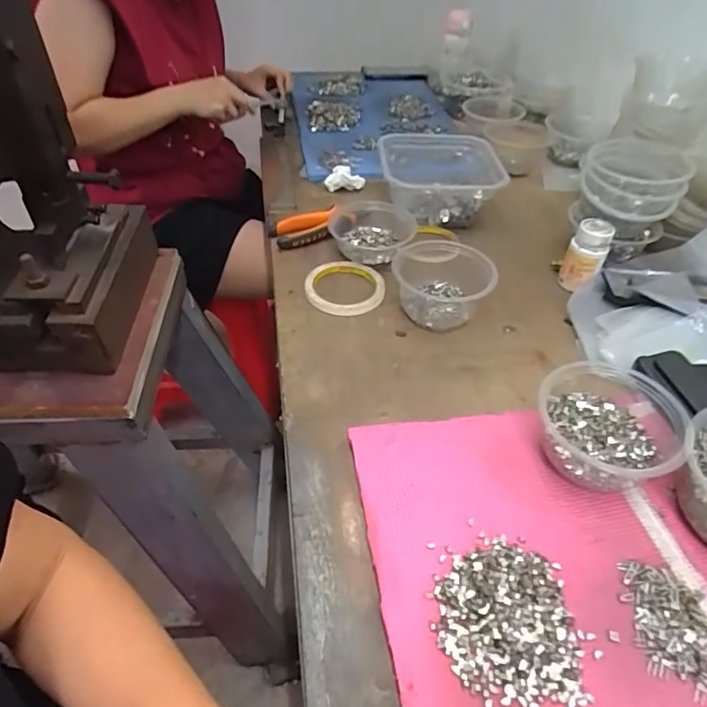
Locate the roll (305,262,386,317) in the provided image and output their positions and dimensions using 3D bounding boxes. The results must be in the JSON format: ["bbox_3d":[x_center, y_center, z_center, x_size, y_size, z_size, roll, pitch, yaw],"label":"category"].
[{"bbox_3d":[-0.011,-0.081,0.630,0.097,0.016,0.099,2,45,-2],"label":"roll"}]

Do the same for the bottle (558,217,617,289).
[{"bbox_3d":[0.286,-0.119,0.624,0.045,0.081,0.040,23,48,22],"label":"bottle"}]

